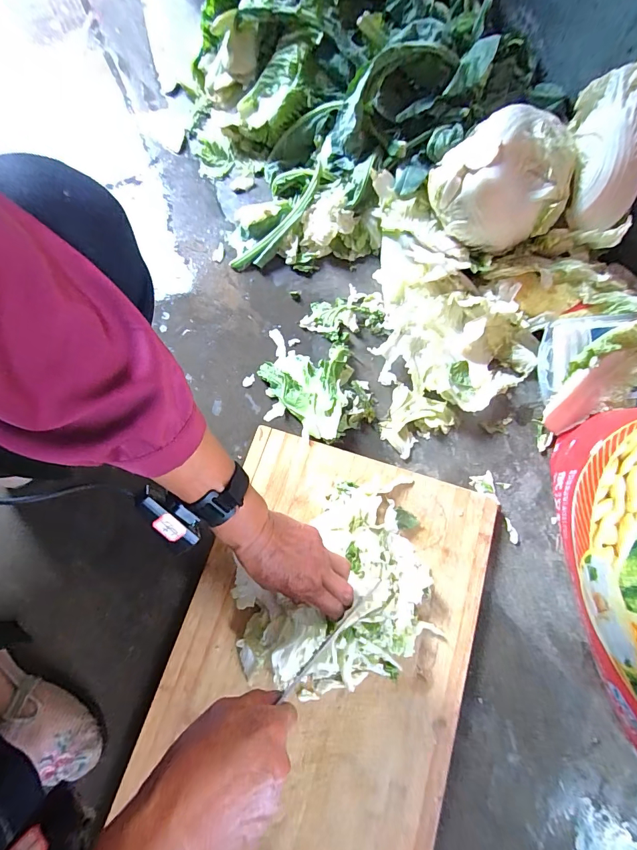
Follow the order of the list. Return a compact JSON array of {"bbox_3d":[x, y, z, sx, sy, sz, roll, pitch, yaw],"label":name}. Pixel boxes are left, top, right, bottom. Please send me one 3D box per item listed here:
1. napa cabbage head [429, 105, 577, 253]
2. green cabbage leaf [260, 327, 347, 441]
[{"bbox_3d":[0.271,-0.367,0.593,0.196,0.128,0.154,13,74,4],"label":"napa cabbage head"},{"bbox_3d":[-0.026,-0.065,0.622,0.140,0.031,0.162,12,75,6],"label":"green cabbage leaf"}]

